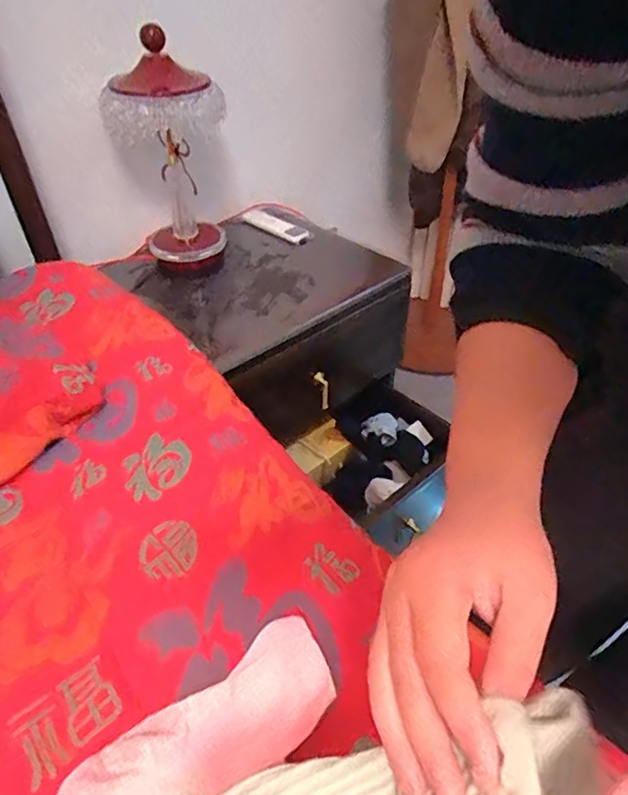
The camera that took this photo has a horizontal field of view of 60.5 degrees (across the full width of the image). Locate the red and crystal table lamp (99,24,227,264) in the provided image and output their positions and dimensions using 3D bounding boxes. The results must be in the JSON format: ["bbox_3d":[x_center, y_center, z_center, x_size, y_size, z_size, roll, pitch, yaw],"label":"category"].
[{"bbox_3d":[-0.243,-0.401,0.931,0.178,0.345,0.171,-19,44,-19],"label":"red and crystal table lamp"}]

